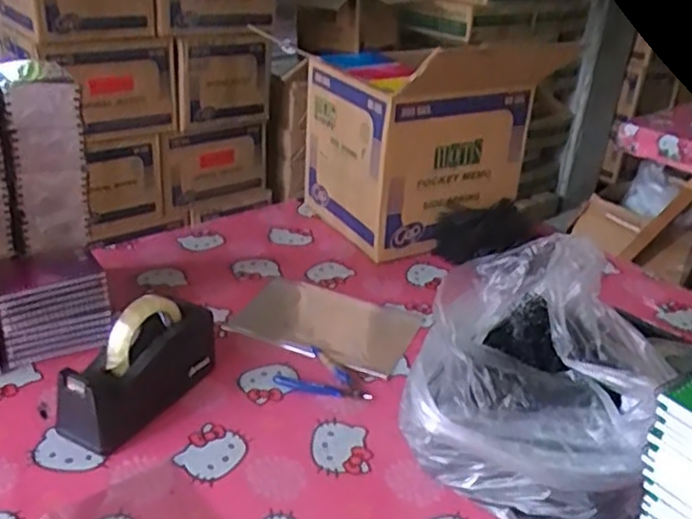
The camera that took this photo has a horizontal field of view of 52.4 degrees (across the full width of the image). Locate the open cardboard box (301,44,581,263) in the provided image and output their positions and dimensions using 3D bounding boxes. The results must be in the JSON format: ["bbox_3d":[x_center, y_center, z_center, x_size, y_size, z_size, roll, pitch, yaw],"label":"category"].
[{"bbox_3d":[0.134,-0.234,1.281,0.311,0.338,0.306,-12,33,-27],"label":"open cardboard box"}]

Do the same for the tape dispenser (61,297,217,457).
[{"bbox_3d":[-0.234,0.121,0.820,0.065,0.123,0.206,19,32,25],"label":"tape dispenser"}]

